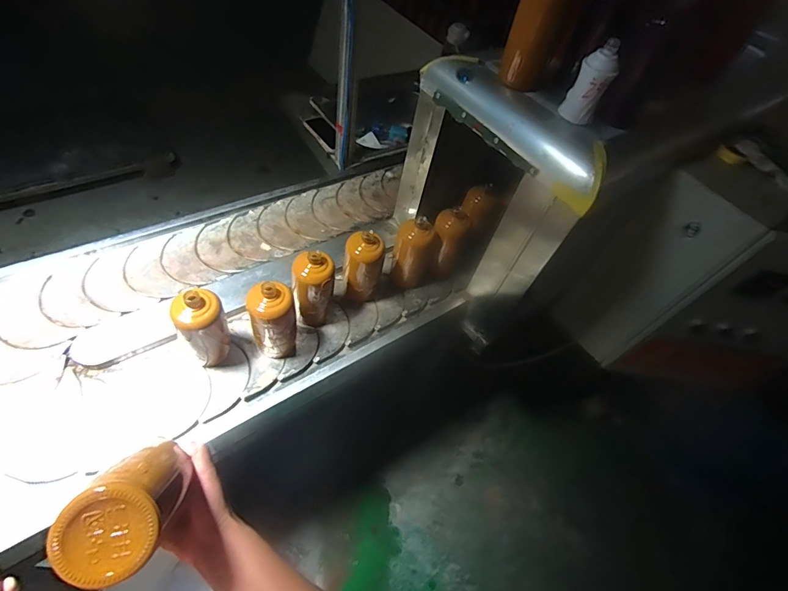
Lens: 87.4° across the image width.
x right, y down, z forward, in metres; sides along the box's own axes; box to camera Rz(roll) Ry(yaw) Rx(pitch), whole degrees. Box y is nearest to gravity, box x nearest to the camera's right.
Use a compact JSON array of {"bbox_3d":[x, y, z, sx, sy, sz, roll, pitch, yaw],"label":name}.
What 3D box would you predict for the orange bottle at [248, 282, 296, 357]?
[{"bbox_3d":[-0.228,0.049,0.787,0.083,0.185,0.072,-17,60,-14],"label":"orange bottle"}]

